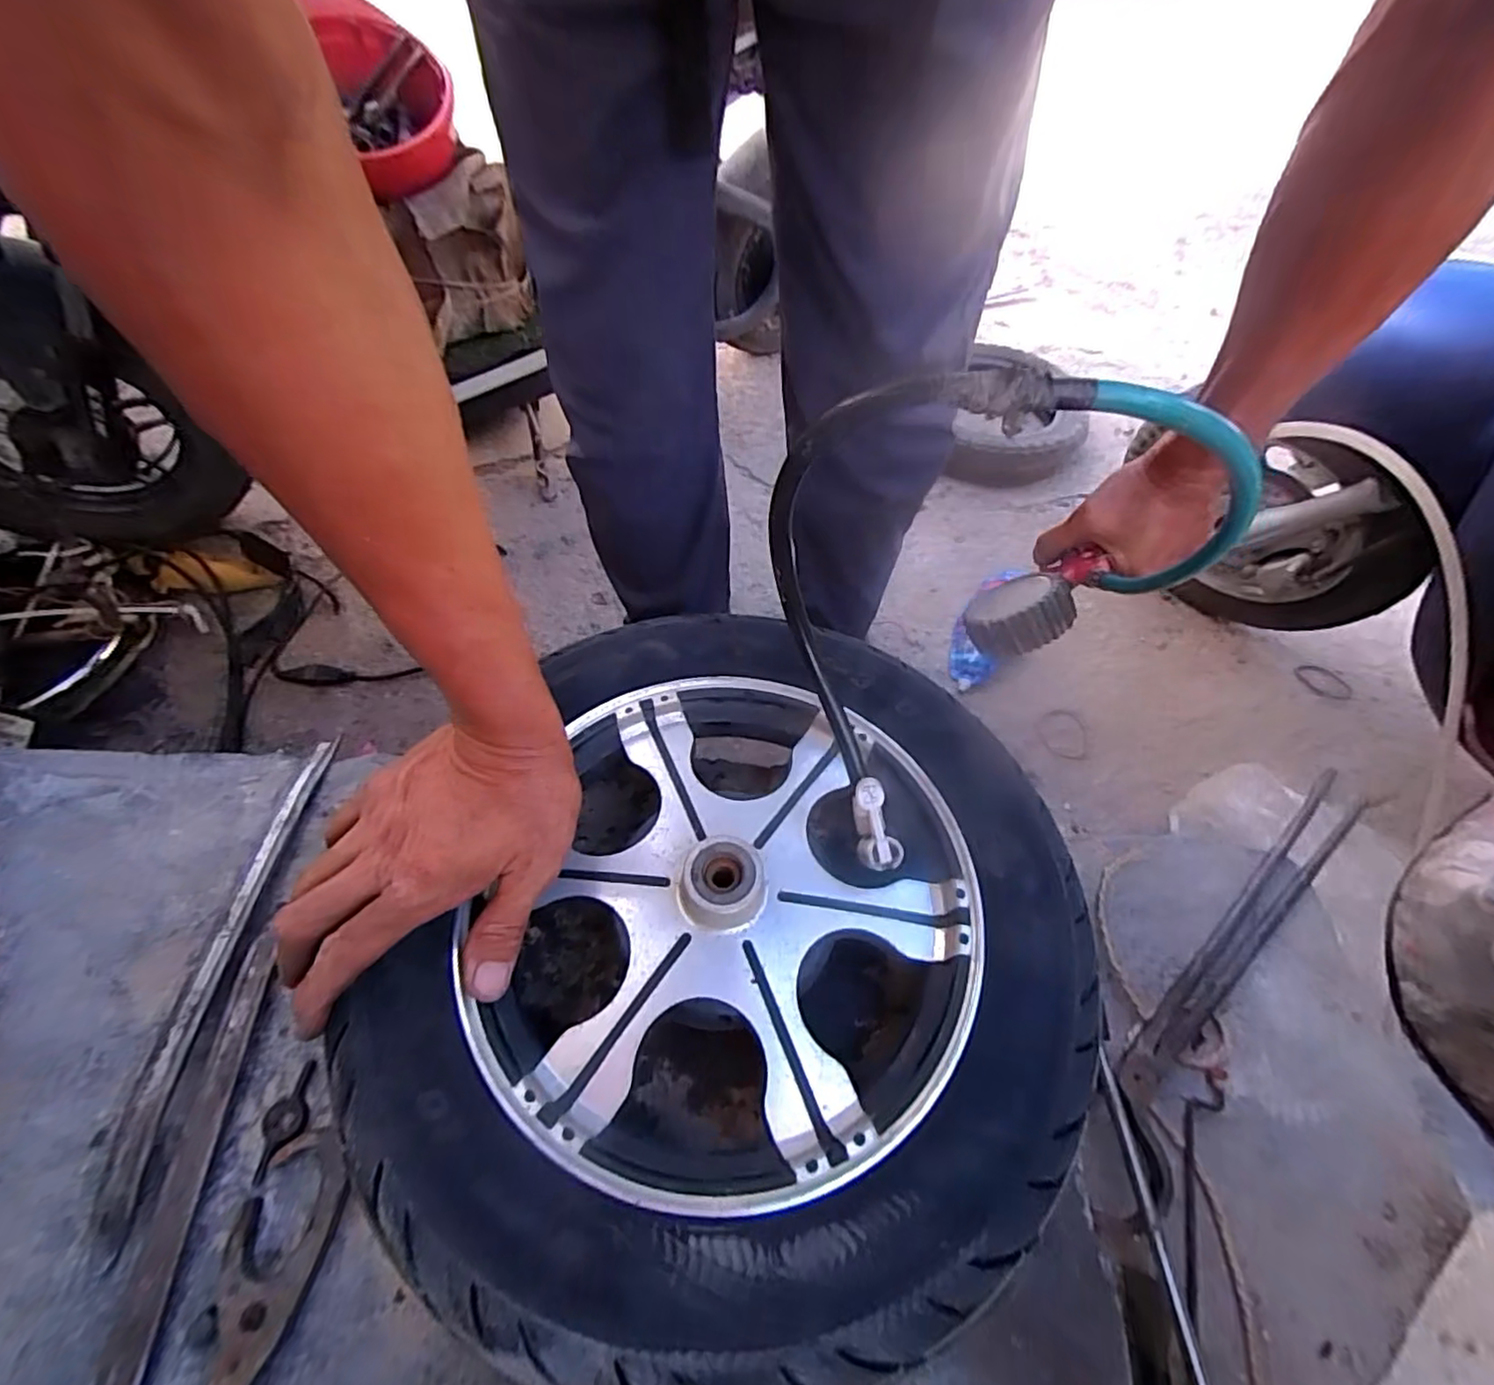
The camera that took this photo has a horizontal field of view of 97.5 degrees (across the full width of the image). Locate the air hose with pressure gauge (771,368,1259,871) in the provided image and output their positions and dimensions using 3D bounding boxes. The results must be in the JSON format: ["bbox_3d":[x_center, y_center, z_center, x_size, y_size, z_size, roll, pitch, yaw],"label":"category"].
[{"bbox_3d":[0.150,-0.064,0.343,0.265,0.232,0.117,-28,60,-23],"label":"air hose with pressure gauge"}]

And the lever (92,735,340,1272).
[{"bbox_3d":[-0.293,0.140,0.368,0.020,0.018,0.271,1,53,-3],"label":"lever"}]

